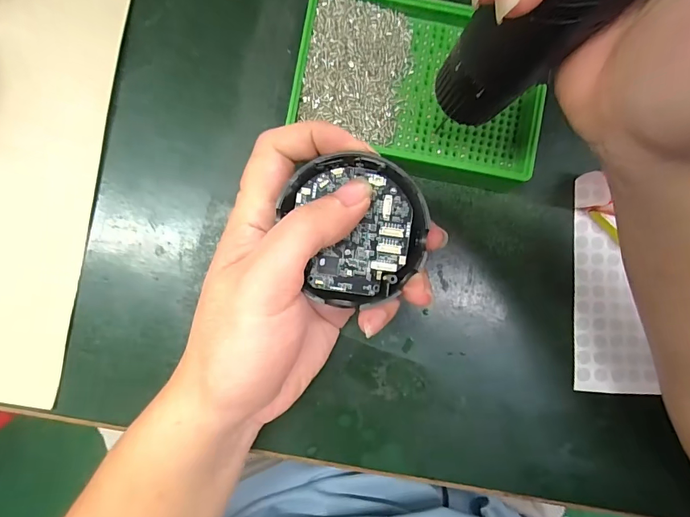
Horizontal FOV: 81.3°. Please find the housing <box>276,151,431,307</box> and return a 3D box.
[{"bbox_3d":[0.008,-0.015,0.191,0.064,0.011,0.069,0,90,-5],"label":"housing"}]

